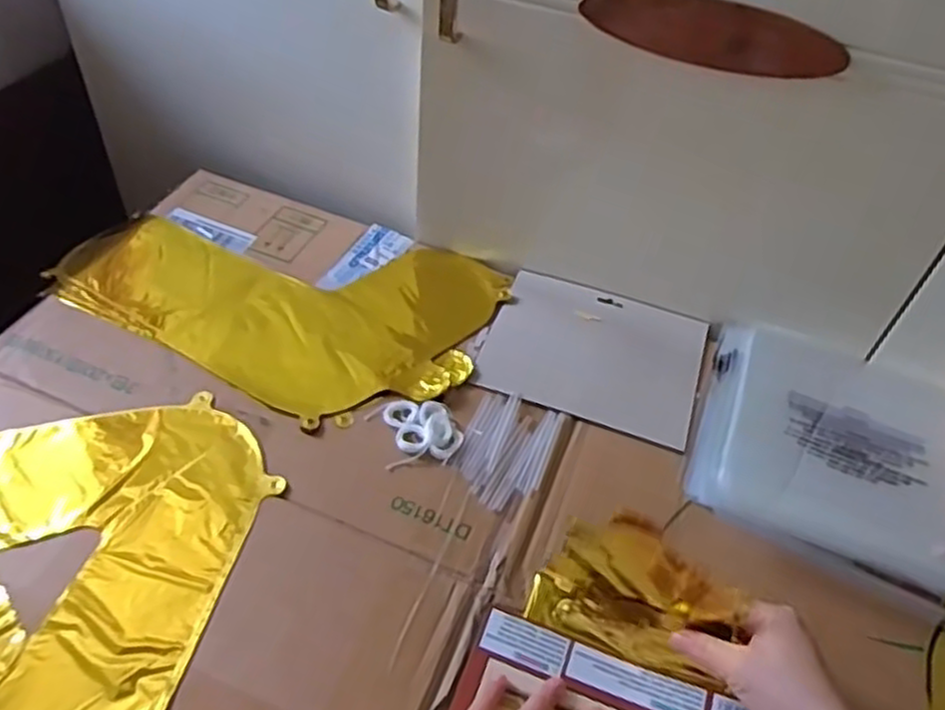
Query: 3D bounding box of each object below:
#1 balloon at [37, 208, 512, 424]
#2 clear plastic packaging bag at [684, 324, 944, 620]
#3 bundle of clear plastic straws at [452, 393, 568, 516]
[{"bbox_3d":[-0.190,-0.075,0.738,0.388,0.004,0.247,25,51,15],"label":"balloon"},{"bbox_3d":[0.312,0.079,0.646,0.232,0.022,0.232,20,50,12],"label":"clear plastic packaging bag"},{"bbox_3d":[0.028,0.077,0.627,0.069,0.005,0.107,19,49,10],"label":"bundle of clear plastic straws"}]

